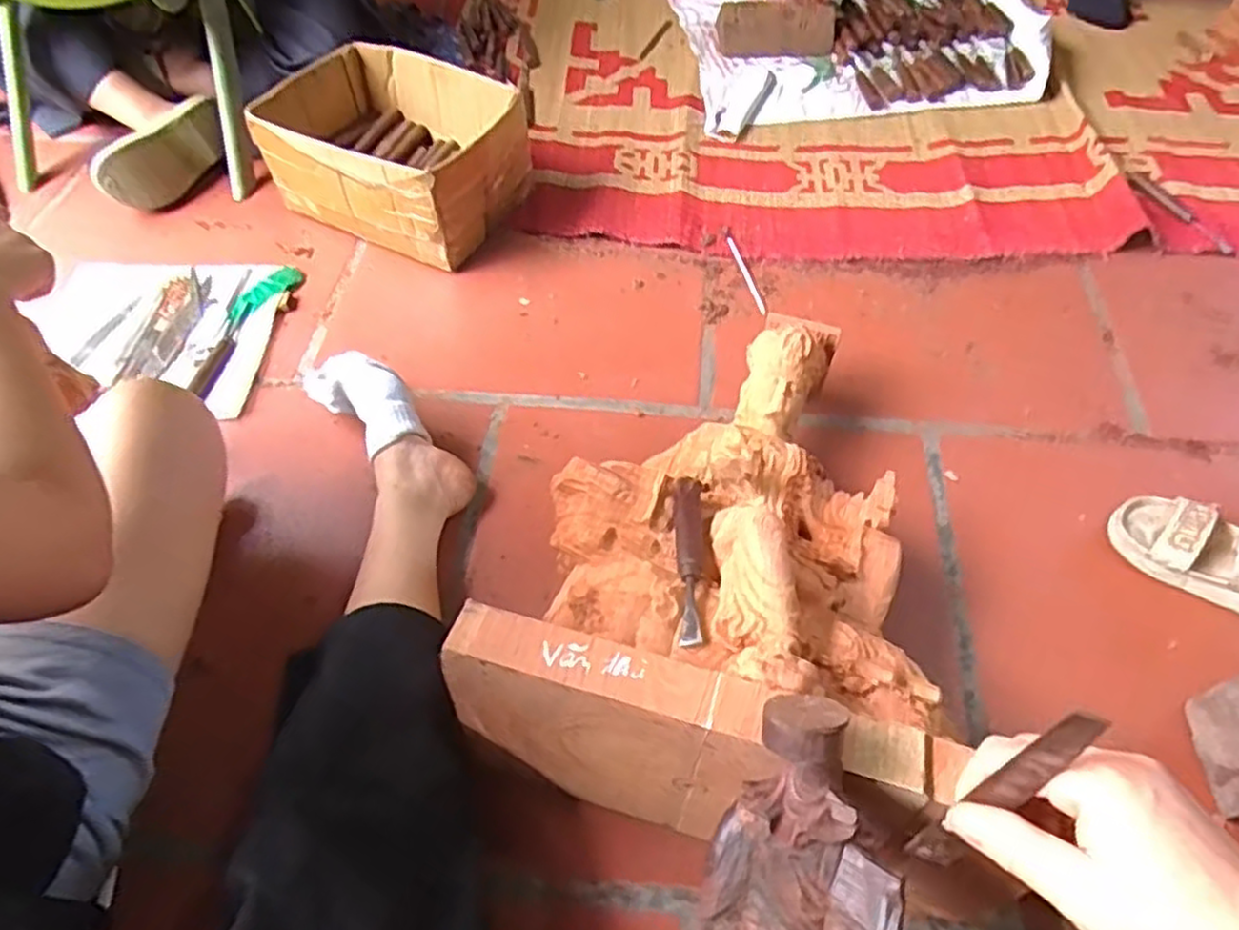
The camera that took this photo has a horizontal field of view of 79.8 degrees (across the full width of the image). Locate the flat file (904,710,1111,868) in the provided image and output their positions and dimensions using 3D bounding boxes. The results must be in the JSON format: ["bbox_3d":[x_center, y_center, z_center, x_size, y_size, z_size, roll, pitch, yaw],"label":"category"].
[{"bbox_3d":[0.167,0.146,0.325,0.019,0.140,0.004,27,42,11],"label":"flat file"}]

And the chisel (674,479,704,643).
[{"bbox_3d":[0.057,0.076,0.612,0.024,0.033,0.163,3,57,4],"label":"chisel"}]

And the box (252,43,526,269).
[{"bbox_3d":[-0.318,-0.453,1.093,0.343,0.168,0.266,22,61,15],"label":"box"}]

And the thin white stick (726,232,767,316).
[{"bbox_3d":[0.178,-0.269,1.037,0.012,0.004,0.163,-12,58,-6],"label":"thin white stick"}]

